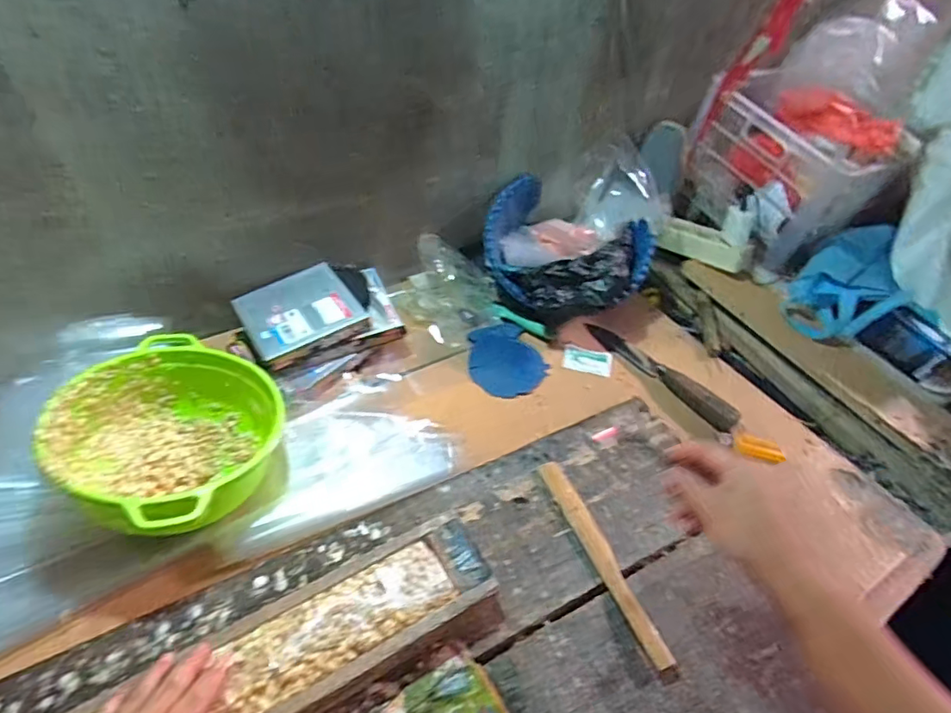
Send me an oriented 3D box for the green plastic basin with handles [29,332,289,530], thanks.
[{"bbox_3d":[-0.308,0.082,0.573,0.200,0.105,0.199,2,46,-2],"label":"green plastic basin with handles"}]

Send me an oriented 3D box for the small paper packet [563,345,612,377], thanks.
[{"bbox_3d":[0.161,0.006,0.796,0.067,0.008,0.048,14,51,7],"label":"small paper packet"}]

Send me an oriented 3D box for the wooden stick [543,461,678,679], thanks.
[{"bbox_3d":[0.126,0.196,0.544,0.028,0.012,0.228,-16,50,-19],"label":"wooden stick"}]

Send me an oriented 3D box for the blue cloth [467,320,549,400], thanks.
[{"bbox_3d":[0.041,0.005,0.782,0.100,0.013,0.132,-13,49,-16],"label":"blue cloth"}]

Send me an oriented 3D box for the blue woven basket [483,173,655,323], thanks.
[{"bbox_3d":[0.129,-0.146,0.823,0.239,0.128,0.206,17,51,9],"label":"blue woven basket"}]

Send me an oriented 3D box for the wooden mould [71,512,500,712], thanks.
[{"bbox_3d":[-0.182,0.259,0.434,0.424,0.033,0.096,-22,52,-24],"label":"wooden mould"}]

